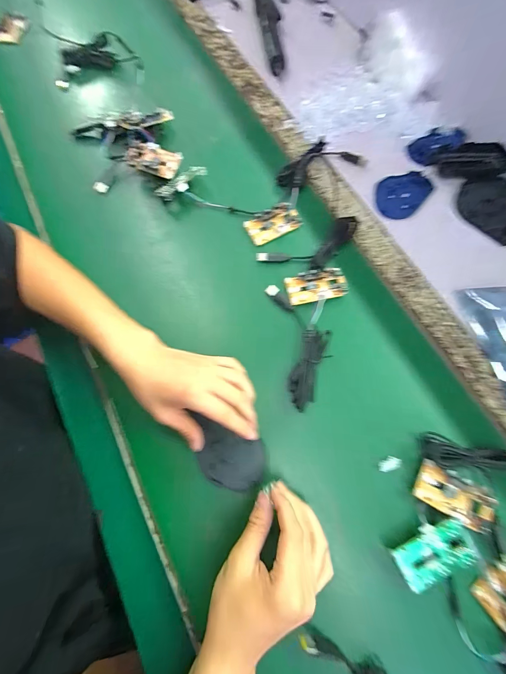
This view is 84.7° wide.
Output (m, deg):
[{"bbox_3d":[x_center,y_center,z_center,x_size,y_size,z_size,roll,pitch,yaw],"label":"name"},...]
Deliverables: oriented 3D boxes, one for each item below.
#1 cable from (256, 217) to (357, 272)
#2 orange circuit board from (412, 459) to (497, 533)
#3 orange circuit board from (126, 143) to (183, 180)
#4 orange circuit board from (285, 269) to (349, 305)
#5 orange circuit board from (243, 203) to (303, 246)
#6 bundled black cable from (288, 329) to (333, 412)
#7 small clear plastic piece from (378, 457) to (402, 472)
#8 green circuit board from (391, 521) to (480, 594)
[{"bbox_3d":[0.089,-0.127,0.400,0.154,0.011,0.064,-24,74,-7],"label":"cable"},{"bbox_3d":[0.221,0.176,0.305,0.085,0.012,0.041,27,75,8],"label":"orange circuit board"},{"bbox_3d":[-0.154,-0.276,0.430,0.080,0.009,0.045,15,78,-1],"label":"orange circuit board"},{"bbox_3d":[0.088,-0.071,0.382,0.080,0.012,0.045,-13,73,-3],"label":"orange circuit board"},{"bbox_3d":[0.030,-0.172,0.416,0.079,0.008,0.047,-28,75,-8],"label":"orange circuit board"},{"bbox_3d":[0.070,0.039,0.351,0.036,0.019,0.105,17,74,6],"label":"bundled black cable"},{"bbox_3d":[0.160,0.149,0.326,0.025,0.008,0.015,-17,74,-5],"label":"small clear plastic piece"},{"bbox_3d":[0.187,0.223,0.285,0.078,0.007,0.046,-26,82,-2],"label":"green circuit board"}]

